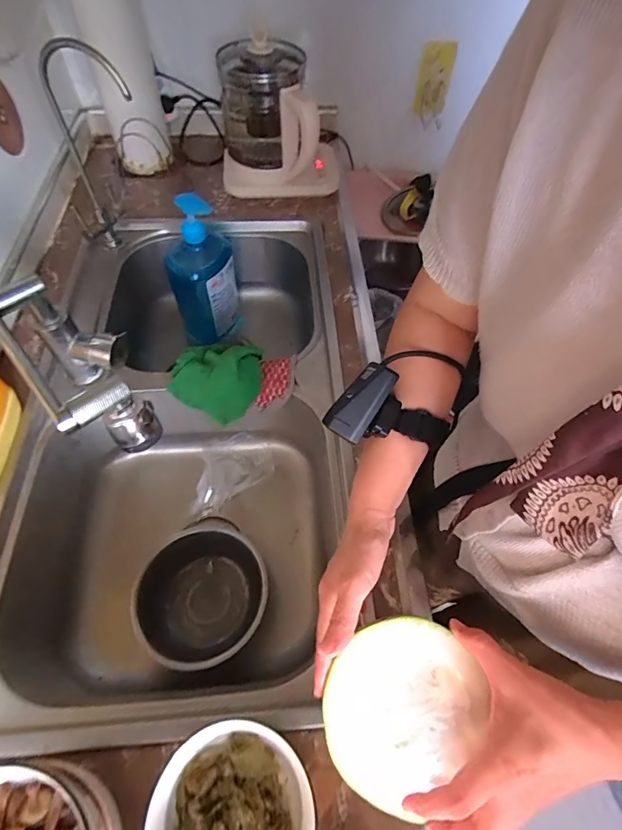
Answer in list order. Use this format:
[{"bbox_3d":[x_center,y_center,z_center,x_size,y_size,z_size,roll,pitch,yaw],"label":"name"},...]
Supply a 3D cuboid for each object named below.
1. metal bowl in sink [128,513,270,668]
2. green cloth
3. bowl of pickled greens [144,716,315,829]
[{"bbox_3d":[-0.154,0.254,0.571,0.157,0.082,0.172,1,59,-2],"label":"metal bowl in sink"},{"bbox_3d":[-0.126,-0.061,0.581,0.110,0.062,0.113,17,59,8],"label":"green cloth"},{"bbox_3d":[-0.063,0.319,0.324,0.121,0.065,0.117,1,59,-2],"label":"bowl of pickled greens"}]

